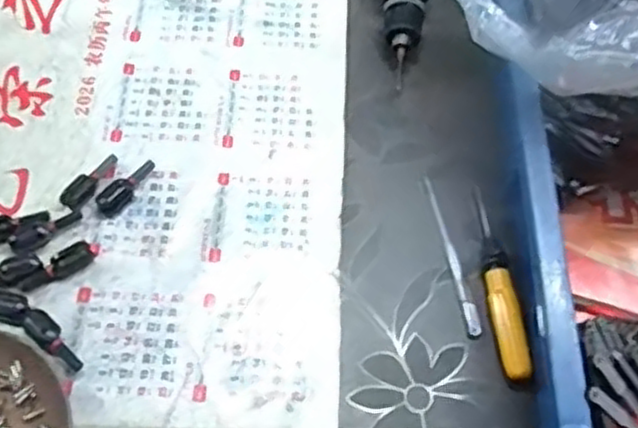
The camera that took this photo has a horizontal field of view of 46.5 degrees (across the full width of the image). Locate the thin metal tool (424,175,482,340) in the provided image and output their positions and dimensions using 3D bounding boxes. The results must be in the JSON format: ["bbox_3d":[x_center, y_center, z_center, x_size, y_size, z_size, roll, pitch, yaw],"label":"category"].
[{"bbox_3d":[0.079,0.022,0.439,0.009,0.005,0.106,-7,63,-6],"label":"thin metal tool"}]

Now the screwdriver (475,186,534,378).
[{"bbox_3d":[0.101,0.036,0.425,0.014,0.016,0.117,-4,63,-4],"label":"screwdriver"}]

